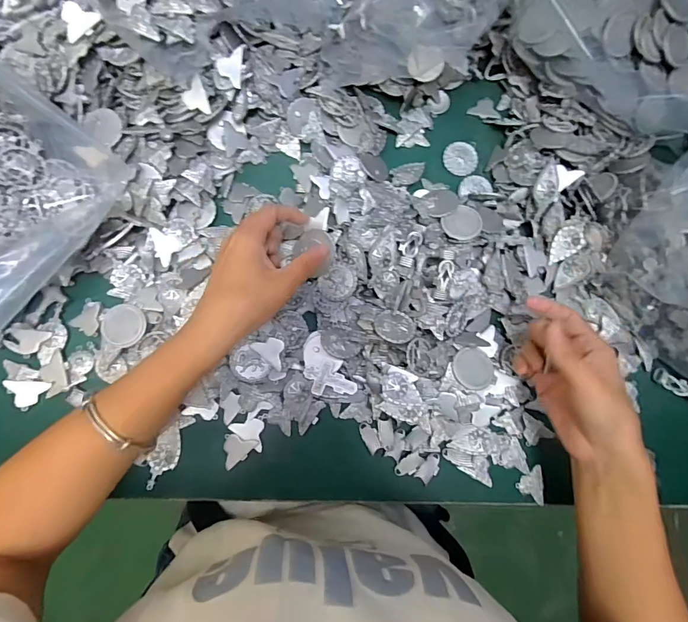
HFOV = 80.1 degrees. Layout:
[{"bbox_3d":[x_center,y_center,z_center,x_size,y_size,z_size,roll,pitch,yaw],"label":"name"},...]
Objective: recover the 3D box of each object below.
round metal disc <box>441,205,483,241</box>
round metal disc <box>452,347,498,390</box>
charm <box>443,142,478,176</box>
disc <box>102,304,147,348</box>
[{"bbox_3d":[0.119,-0.087,0.407,0.038,0.004,0.034,-37,73,-4],"label":"round metal disc"},{"bbox_3d":[0.126,0.055,0.393,0.041,0.009,0.039,1,81,-6],"label":"round metal disc"},{"bbox_3d":[0.129,-0.169,0.452,0.038,0.004,0.037,1,81,-6],"label":"charm"},{"bbox_3d":[-0.202,0.014,0.375,0.039,0.010,0.038,1,81,-6],"label":"disc"}]

